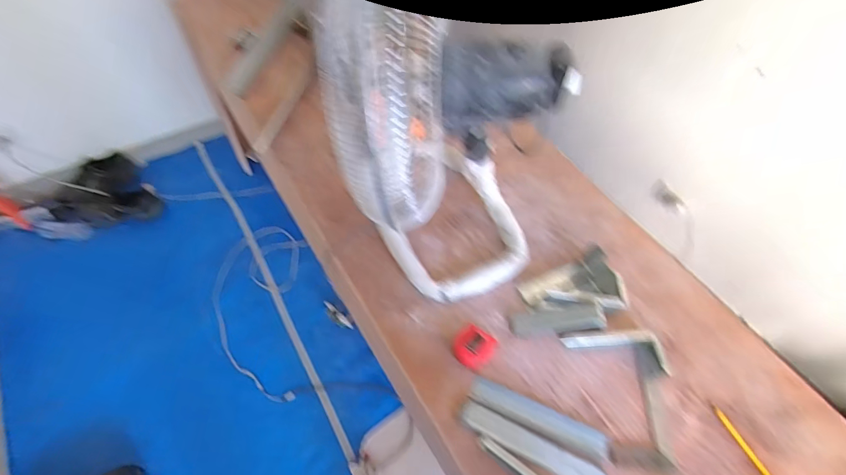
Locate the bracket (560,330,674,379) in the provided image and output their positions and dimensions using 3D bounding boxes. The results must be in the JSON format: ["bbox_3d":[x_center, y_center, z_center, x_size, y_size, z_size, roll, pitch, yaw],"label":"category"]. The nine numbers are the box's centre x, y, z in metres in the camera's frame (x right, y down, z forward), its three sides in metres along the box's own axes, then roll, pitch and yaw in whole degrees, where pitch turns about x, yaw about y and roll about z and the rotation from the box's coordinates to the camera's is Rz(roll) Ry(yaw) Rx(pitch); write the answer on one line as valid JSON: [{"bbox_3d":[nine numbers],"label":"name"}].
[{"bbox_3d":[0.337,0.202,0.725,0.169,0.035,0.075,4,57,-2],"label":"bracket"}]

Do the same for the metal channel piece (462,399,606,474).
[{"bbox_3d":[0.170,0.323,0.640,0.228,0.032,0.045,26,59,12],"label":"metal channel piece"}]

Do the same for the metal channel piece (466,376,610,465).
[{"bbox_3d":[0.190,0.297,0.680,0.227,0.022,0.045,25,58,12],"label":"metal channel piece"}]

